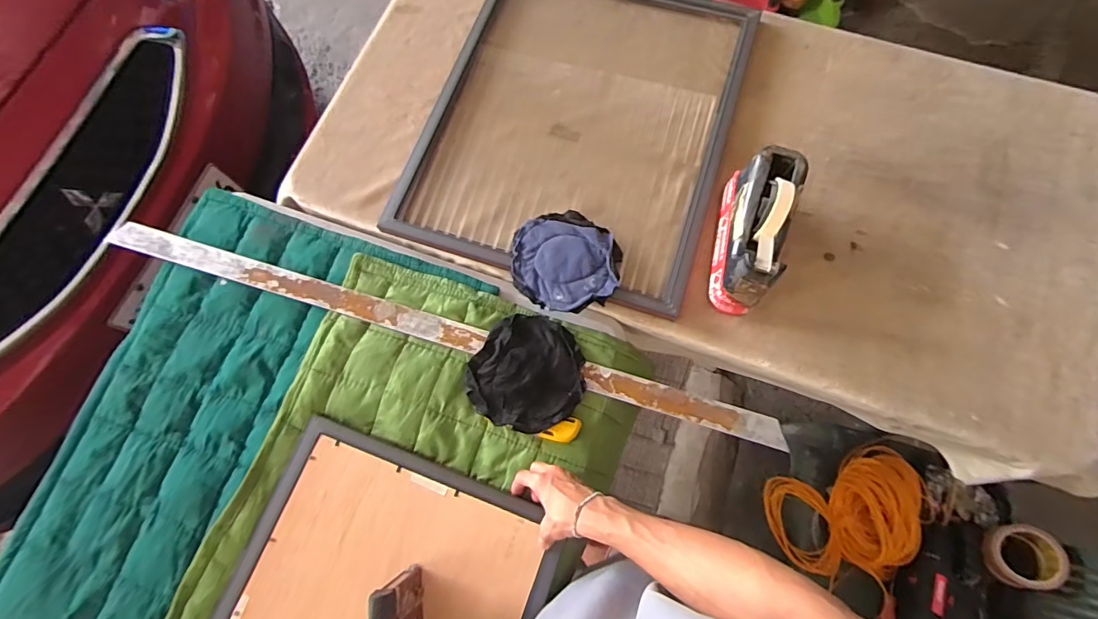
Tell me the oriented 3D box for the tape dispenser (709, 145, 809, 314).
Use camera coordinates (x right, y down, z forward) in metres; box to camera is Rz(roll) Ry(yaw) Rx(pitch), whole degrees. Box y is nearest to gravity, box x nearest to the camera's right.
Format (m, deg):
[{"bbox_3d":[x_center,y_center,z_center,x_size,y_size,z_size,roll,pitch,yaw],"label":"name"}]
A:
[{"bbox_3d":[0.275,-0.106,0.649,0.078,0.110,0.205,18,75,7],"label":"tape dispenser"}]

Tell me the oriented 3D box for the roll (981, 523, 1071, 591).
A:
[{"bbox_3d":[0.816,0.425,0.829,0.107,0.047,0.106,-4,67,39],"label":"roll"}]

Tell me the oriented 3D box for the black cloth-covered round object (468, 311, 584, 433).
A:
[{"bbox_3d":[-0.028,0.089,0.666,0.151,0.017,0.155,1,72,-2],"label":"black cloth-covered round object"}]

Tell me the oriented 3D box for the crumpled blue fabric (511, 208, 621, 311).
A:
[{"bbox_3d":[0.024,-0.066,0.702,0.152,0.044,0.147,-1,74,2],"label":"crumpled blue fabric"}]

